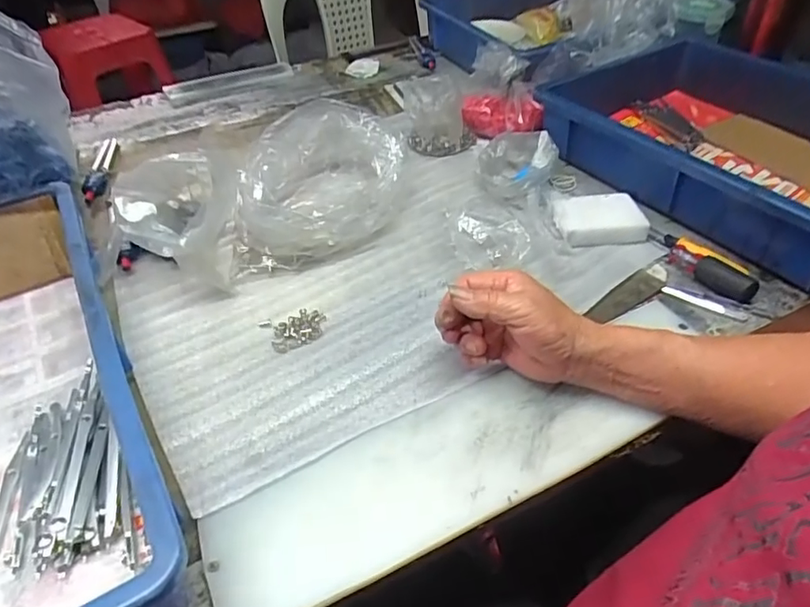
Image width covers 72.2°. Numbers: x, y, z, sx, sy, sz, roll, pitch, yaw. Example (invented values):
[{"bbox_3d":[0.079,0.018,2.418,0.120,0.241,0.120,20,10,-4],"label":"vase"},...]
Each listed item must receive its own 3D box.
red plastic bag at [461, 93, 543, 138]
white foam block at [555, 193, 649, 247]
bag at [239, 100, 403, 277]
[{"bbox_3d":[0.122,-0.239,0.710,0.100,0.045,0.053,0,44,2],"label":"red plastic bag"},{"bbox_3d":[0.191,-0.083,0.551,0.081,0.027,0.058,-4,43,-1],"label":"white foam block"},{"bbox_3d":[-0.081,-0.126,0.577,0.152,0.080,0.206,3,44,6],"label":"bag"}]

